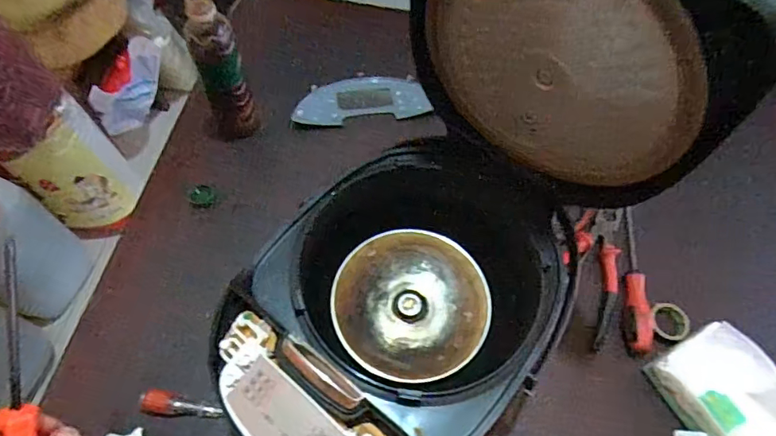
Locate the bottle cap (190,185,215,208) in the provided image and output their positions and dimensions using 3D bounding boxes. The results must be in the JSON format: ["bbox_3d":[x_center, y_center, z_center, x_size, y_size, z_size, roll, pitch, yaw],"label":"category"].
[{"bbox_3d":[-0.251,-0.029,0.685,0.029,0.014,0.027,2,62,-3],"label":"bottle cap"}]

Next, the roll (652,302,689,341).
[{"bbox_3d":[0.346,0.128,0.622,0.046,0.016,0.051,39,66,16],"label":"roll"}]

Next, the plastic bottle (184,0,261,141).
[{"bbox_3d":[-0.214,-0.185,0.651,0.064,0.192,0.056,-15,64,-12],"label":"plastic bottle"}]

